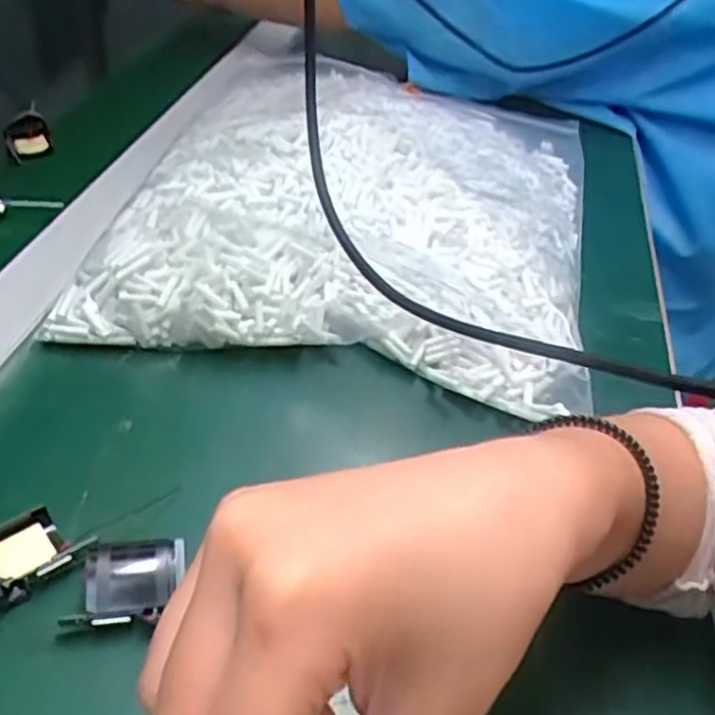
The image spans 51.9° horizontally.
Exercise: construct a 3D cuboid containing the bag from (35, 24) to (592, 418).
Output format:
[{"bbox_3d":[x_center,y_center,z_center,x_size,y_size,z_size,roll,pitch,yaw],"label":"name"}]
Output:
[{"bbox_3d":[0.021,-0.151,0.598,0.328,0.056,0.473,11,41,4],"label":"bag"}]

